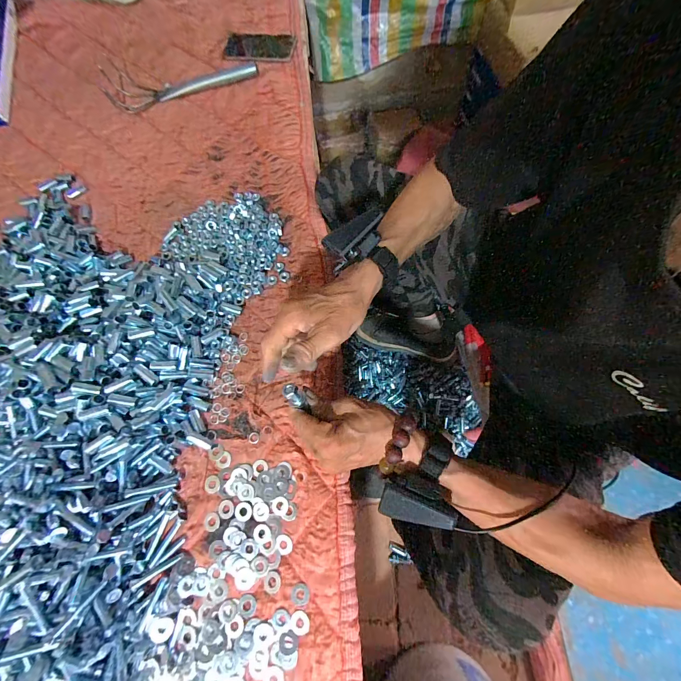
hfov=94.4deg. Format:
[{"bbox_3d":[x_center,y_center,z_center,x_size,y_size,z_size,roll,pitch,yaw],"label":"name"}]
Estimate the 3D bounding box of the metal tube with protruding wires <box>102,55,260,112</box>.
[{"bbox_3d":[-0.328,-0.548,0.650,0.294,0.029,0.116,-19,73,-8],"label":"metal tube with protruding wires"}]

